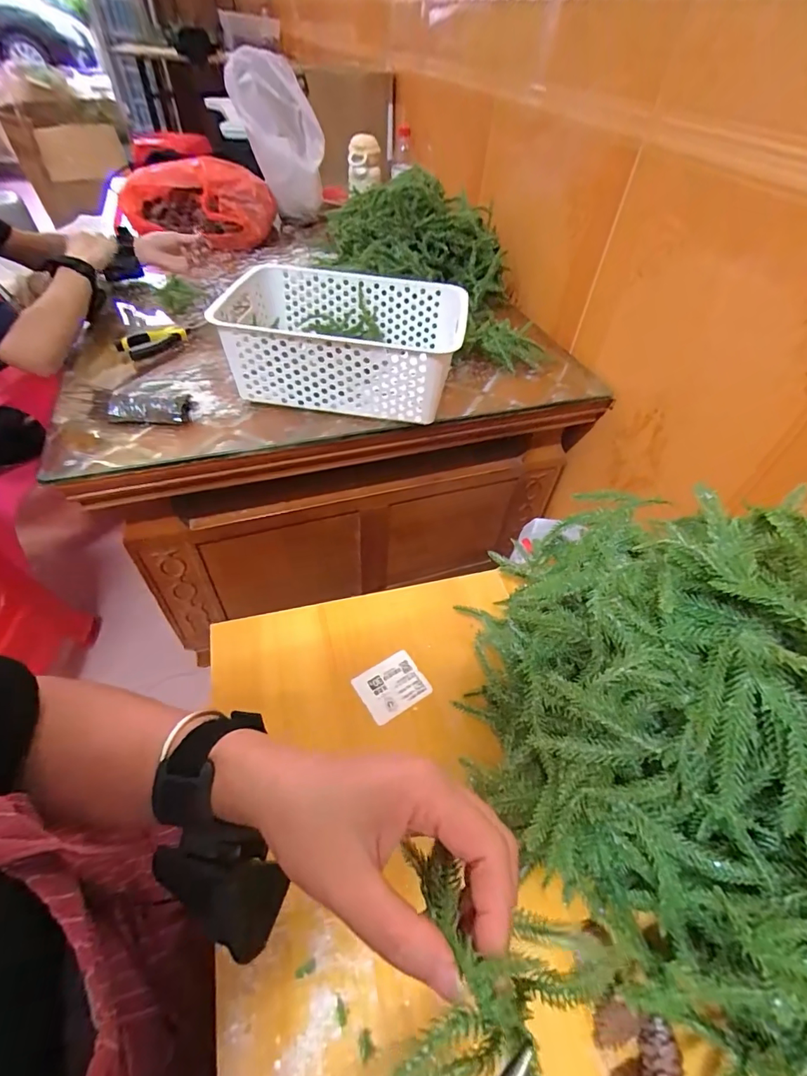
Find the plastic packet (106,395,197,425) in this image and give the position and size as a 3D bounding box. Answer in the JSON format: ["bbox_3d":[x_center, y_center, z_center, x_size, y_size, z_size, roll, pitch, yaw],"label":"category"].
[{"bbox_3d":[-0.324,-0.165,0.586,0.098,0.027,0.035,-6,50,-9],"label":"plastic packet"}]

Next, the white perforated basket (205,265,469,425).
[{"bbox_3d":[-0.085,-0.272,0.638,0.296,0.112,0.203,9,49,3],"label":"white perforated basket"}]

